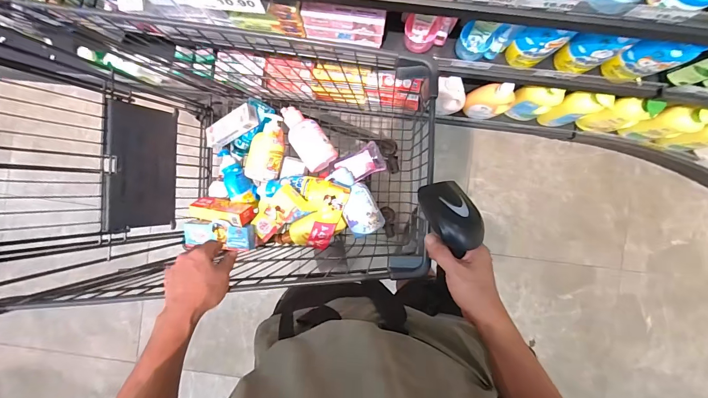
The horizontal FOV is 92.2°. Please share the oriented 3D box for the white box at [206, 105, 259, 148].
[{"bbox_3d":[-0.304,-0.179,0.842,0.153,0.036,0.055,-21,92,25],"label":"white box"}]

